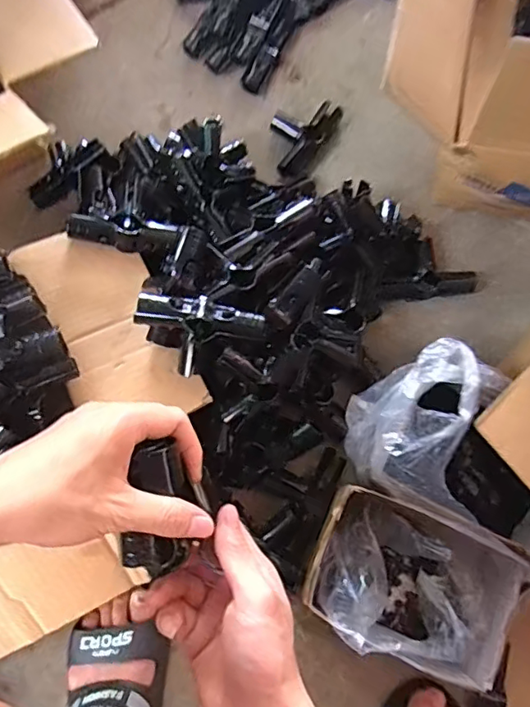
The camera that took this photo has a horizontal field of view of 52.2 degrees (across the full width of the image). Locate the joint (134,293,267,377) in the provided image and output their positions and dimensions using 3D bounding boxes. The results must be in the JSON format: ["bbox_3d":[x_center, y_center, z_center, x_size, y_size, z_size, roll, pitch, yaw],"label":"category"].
[{"bbox_3d":[-0.066,-0.023,0.562,0.130,0.049,0.078,-1,74,0],"label":"joint"}]

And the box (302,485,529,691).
[{"bbox_3d":[0.157,0.253,0.606,0.208,0.102,0.156,23,75,6],"label":"box"}]

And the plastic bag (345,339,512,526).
[{"bbox_3d":[0.177,0.082,0.635,0.140,0.137,0.179,19,75,5],"label":"plastic bag"}]

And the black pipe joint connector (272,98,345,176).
[{"bbox_3d":[0.050,-0.328,0.812,0.085,0.033,0.140,27,76,7],"label":"black pipe joint connector"}]

